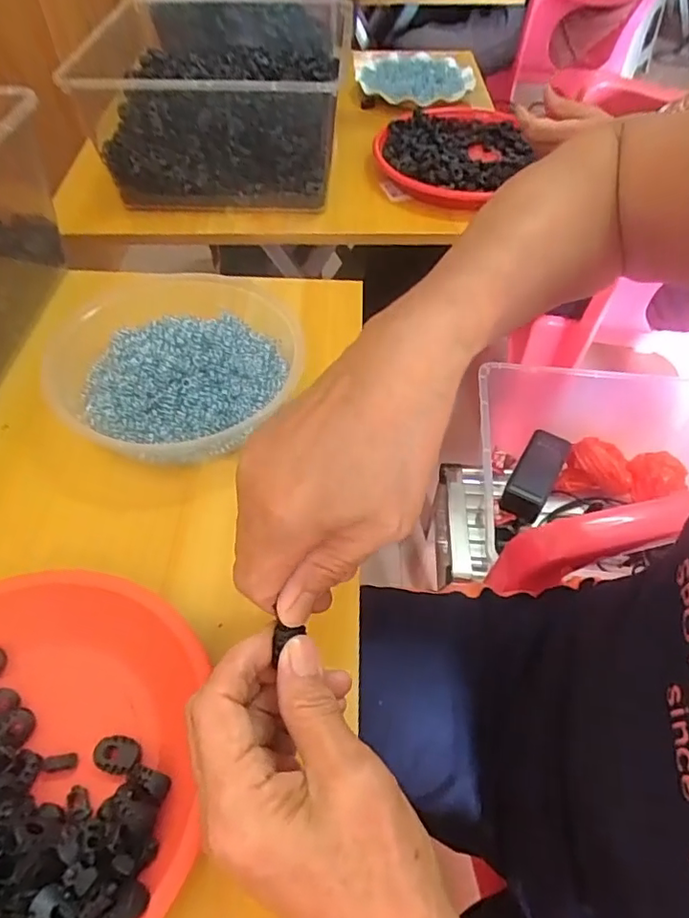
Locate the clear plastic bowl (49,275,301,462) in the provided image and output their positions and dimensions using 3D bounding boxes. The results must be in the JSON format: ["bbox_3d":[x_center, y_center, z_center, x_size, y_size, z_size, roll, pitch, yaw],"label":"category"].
[{"bbox_3d":[-0.138,-0.084,0.449,0.185,0.045,0.198,-27,58,-20],"label":"clear plastic bowl"}]

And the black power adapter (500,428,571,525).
[{"bbox_3d":[0.259,0.018,0.760,0.054,0.053,0.130,27,57,18],"label":"black power adapter"}]

